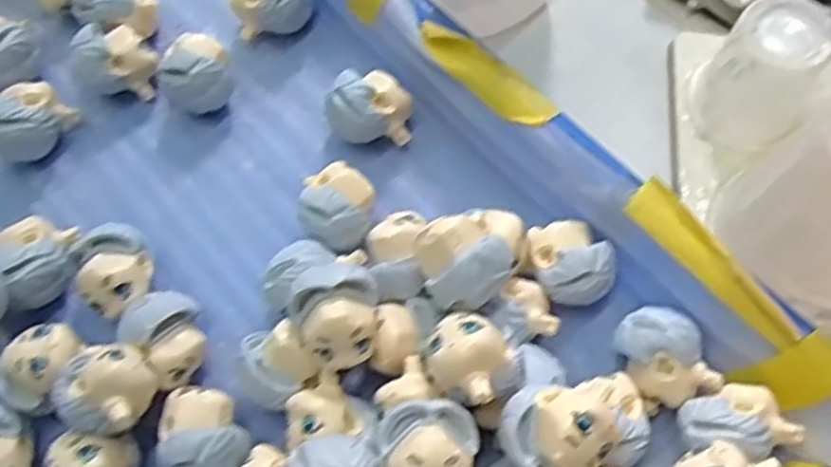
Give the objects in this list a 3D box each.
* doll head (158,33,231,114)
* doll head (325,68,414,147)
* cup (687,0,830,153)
[{"bbox_3d":[-0.074,-0.053,0.261,0.022,0.022,0.027,-12,68,-2],"label":"doll head"},{"bbox_3d":[-0.015,-0.041,0.253,0.026,0.022,0.021,-5,68,1],"label":"doll head"},{"bbox_3d":[0.107,-0.048,0.237,0.033,0.040,0.032,-1,68,2],"label":"cup"}]

